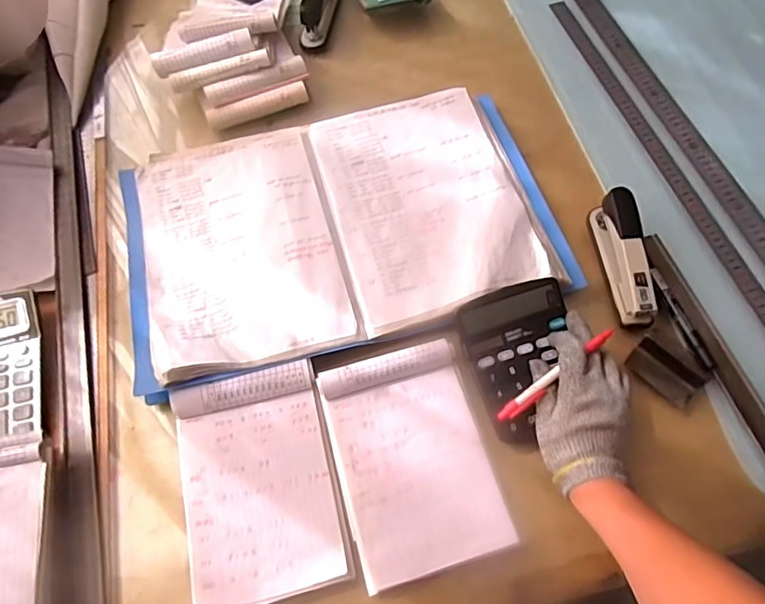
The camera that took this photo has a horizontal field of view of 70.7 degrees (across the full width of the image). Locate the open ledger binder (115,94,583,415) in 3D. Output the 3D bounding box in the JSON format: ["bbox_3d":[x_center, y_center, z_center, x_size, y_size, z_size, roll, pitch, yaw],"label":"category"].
[{"bbox_3d":[-0.049,-0.093,0.631,0.487,0.039,0.314,-14,64,-5],"label":"open ledger binder"}]

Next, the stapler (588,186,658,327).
[{"bbox_3d":[0.264,-0.051,0.589,0.031,0.057,0.145,-7,64,-2],"label":"stapler"}]

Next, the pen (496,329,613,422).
[{"bbox_3d":[0.162,0.068,0.502,0.134,0.007,0.014,-37,68,-4],"label":"pen"}]

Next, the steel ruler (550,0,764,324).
[{"bbox_3d":[0.352,-0.184,0.681,0.023,0.008,0.612,-16,64,-6],"label":"steel ruler"}]

